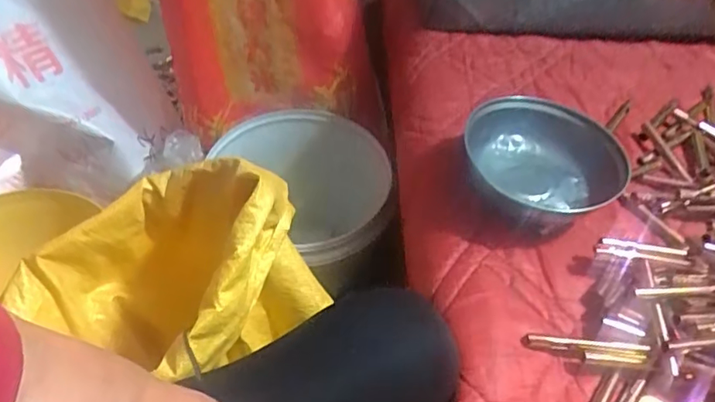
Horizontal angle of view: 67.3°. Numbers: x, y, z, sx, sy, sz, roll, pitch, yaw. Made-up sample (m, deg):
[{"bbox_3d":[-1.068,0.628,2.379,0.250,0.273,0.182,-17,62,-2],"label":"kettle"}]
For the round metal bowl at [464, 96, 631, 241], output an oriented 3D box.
[{"bbox_3d":[0.159,-0.028,0.475,0.135,0.058,0.126,2,48,-2],"label":"round metal bowl"}]

